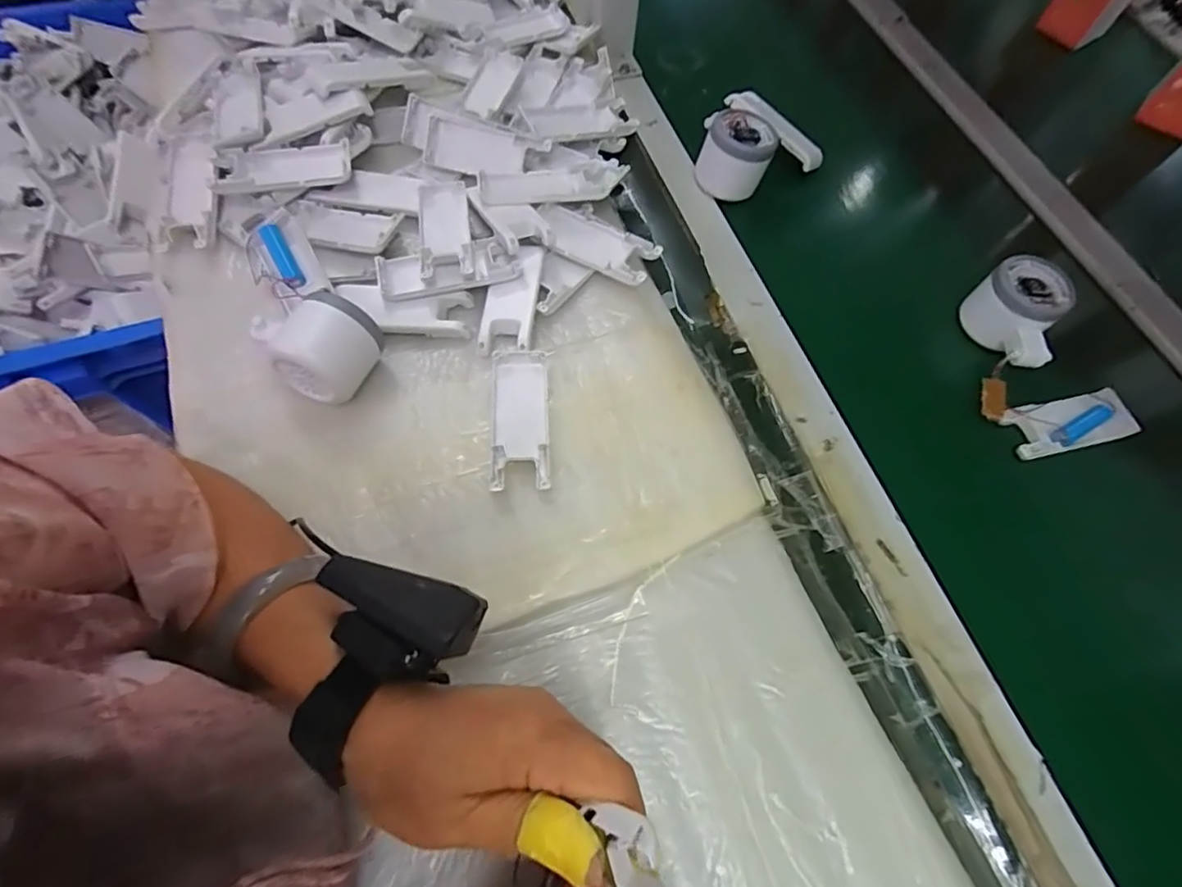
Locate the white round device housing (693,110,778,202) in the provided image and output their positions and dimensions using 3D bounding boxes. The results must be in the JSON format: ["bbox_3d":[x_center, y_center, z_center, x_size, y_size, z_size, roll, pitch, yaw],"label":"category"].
[{"bbox_3d":[0.127,-0.256,0.508,0.060,0.046,0.052,11,64,1],"label":"white round device housing"}]

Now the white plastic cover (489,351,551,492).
[{"bbox_3d":[-0.048,-0.017,0.387,0.038,0.014,0.104,-1,65,-5],"label":"white plastic cover"}]

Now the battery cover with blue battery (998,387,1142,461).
[{"bbox_3d":[0.360,-0.015,0.434,0.103,0.013,0.039,-12,66,-10],"label":"battery cover with blue battery"}]

